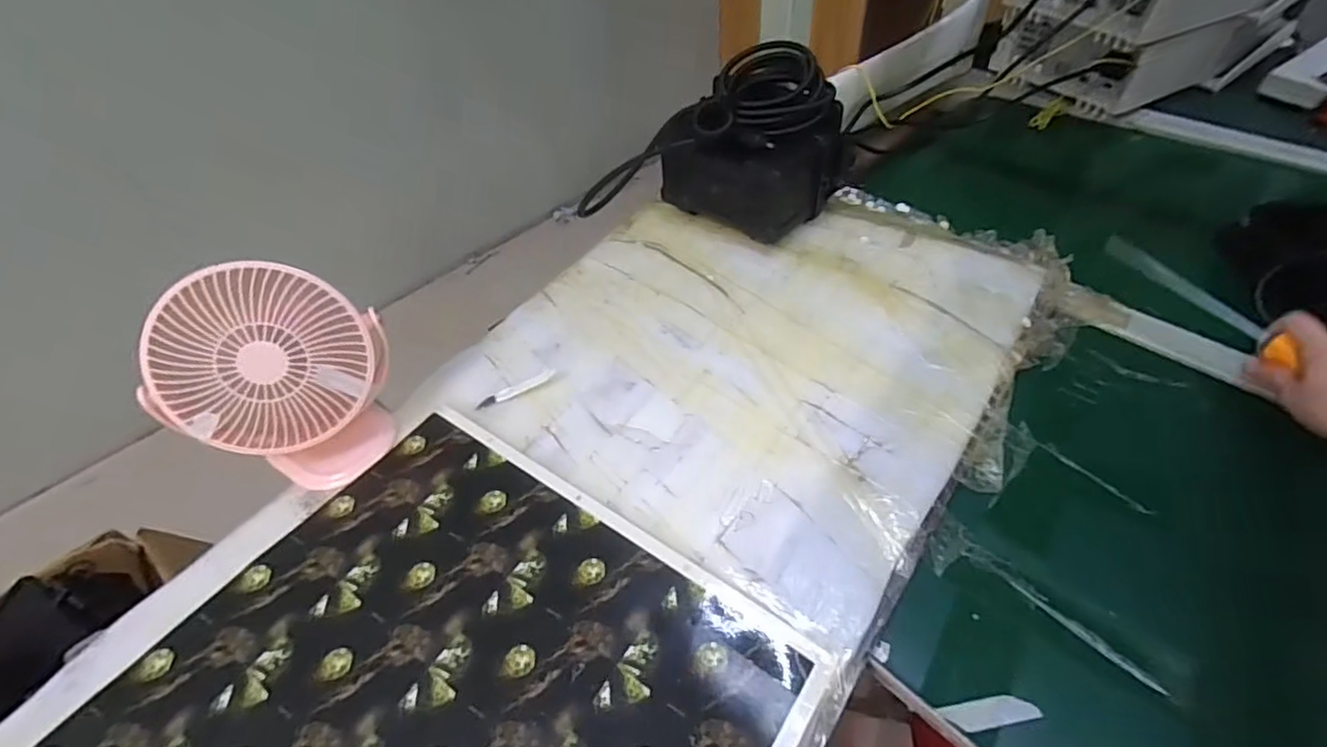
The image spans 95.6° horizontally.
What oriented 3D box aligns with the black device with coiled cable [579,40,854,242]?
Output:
[{"bbox_3d":[0.096,-0.244,0.657,0.175,0.141,0.136,30,59,28],"label":"black device with coiled cable"}]

